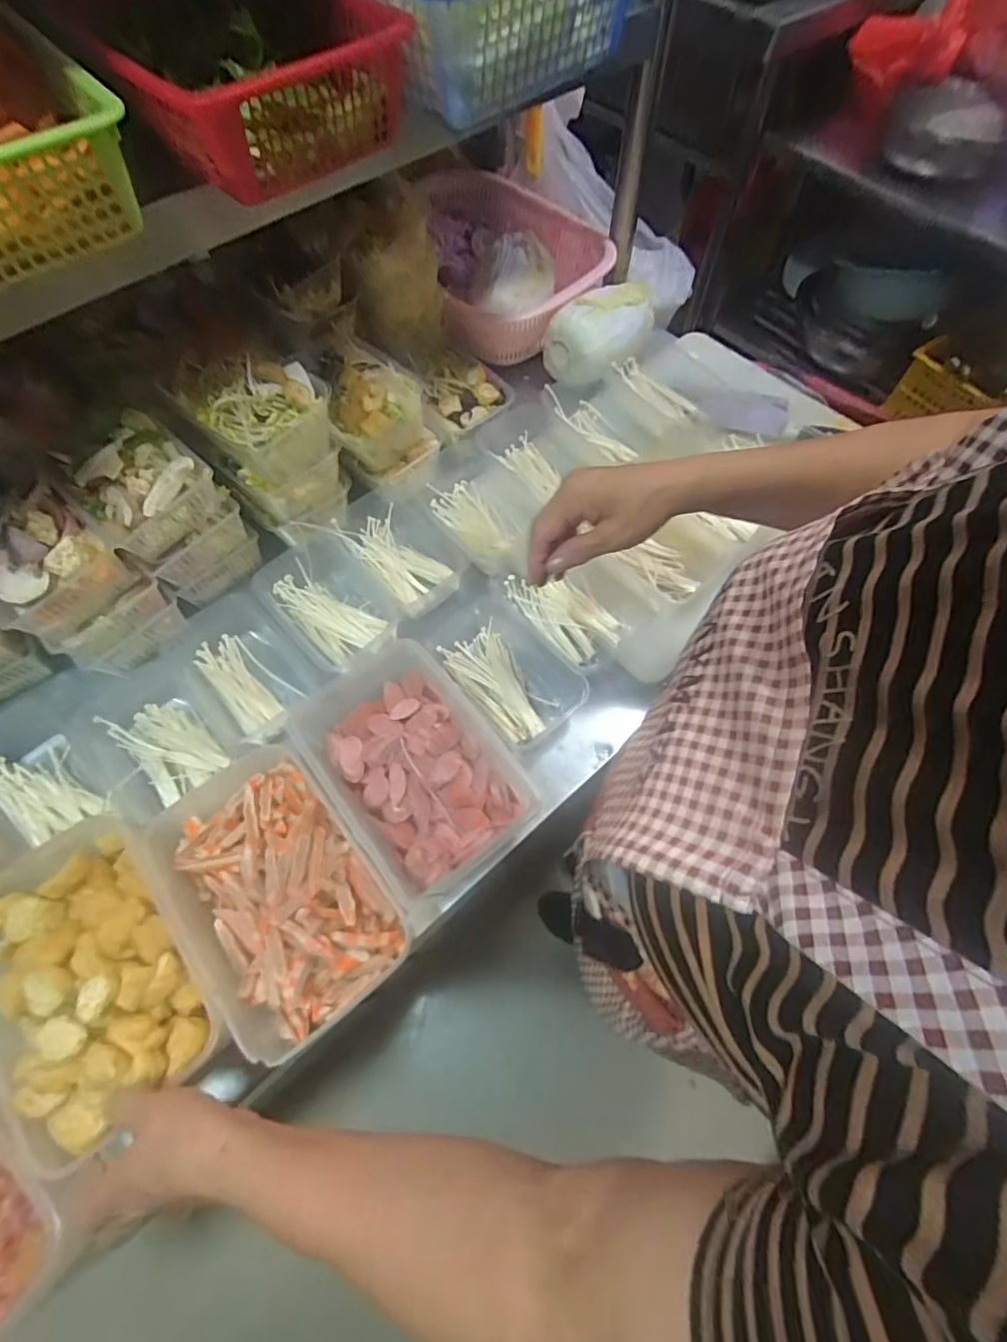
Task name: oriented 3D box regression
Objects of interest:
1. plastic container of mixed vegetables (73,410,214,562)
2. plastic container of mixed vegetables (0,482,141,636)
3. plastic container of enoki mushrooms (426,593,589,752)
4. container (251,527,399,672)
[{"bbox_3d":[-0.360,-0.184,0.558,0.107,0.060,0.117,-40,71,-17],"label":"plastic container of mixed vegetables"},{"bbox_3d":[-0.443,-0.109,0.542,0.118,0.061,0.129,-37,70,-16],"label":"plastic container of mixed vegetables"},{"bbox_3d":[-0.001,0.000,0.611,0.110,0.038,0.177,-39,71,-17],"label":"plastic container of enoki mushrooms"},{"bbox_3d":[-0.196,-0.075,0.641,0.167,0.044,0.110,40,71,17],"label":"container"}]

